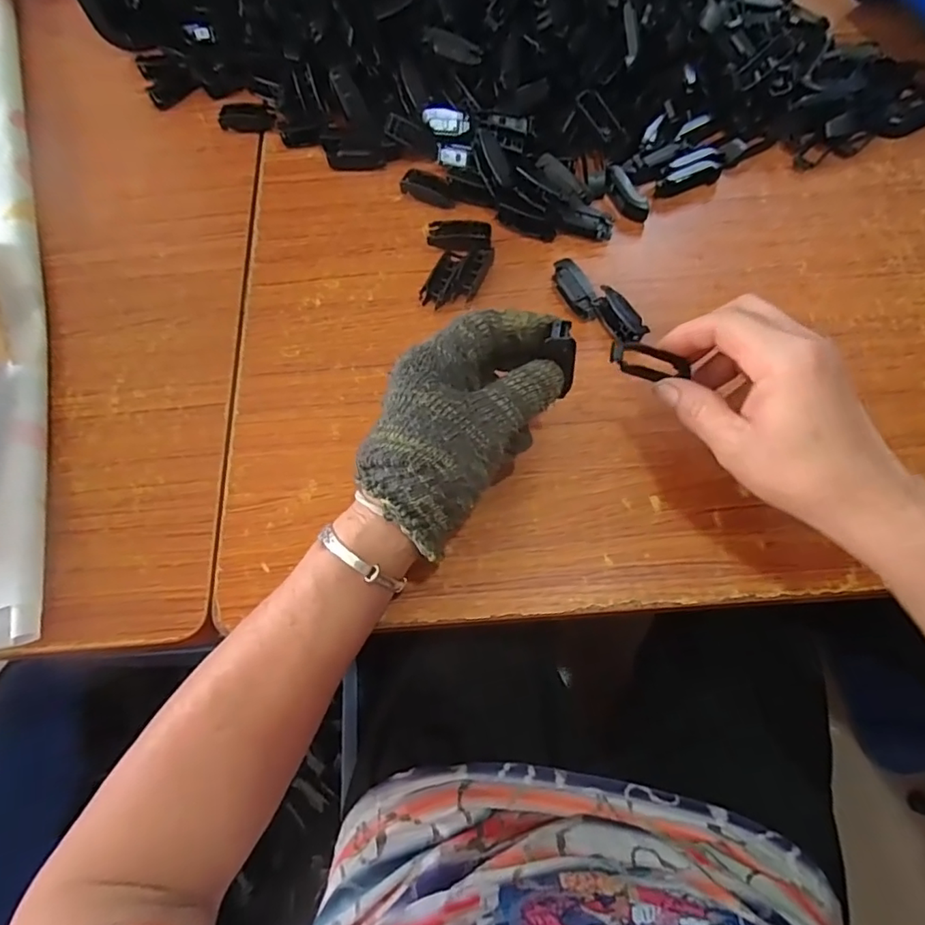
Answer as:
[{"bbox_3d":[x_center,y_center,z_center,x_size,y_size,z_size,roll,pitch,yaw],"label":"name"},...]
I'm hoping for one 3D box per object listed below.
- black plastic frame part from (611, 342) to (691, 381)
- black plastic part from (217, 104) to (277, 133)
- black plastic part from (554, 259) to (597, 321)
[{"bbox_3d":[0.112,-0.058,0.320,0.051,0.009,0.018,9,68,-8],"label":"black plastic frame part"},{"bbox_3d":[-0.190,-0.308,0.486,0.049,0.012,0.027,7,69,5],"label":"black plastic part"},{"bbox_3d":[0.083,-0.128,0.400,0.017,0.021,0.050,-21,69,-6],"label":"black plastic part"}]

